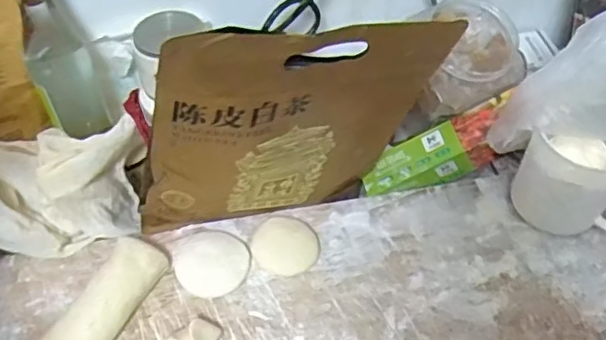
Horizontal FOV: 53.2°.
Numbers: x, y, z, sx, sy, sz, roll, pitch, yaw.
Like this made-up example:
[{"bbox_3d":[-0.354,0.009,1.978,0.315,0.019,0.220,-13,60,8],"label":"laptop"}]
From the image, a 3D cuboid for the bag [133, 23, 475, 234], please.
[{"bbox_3d":[-0.012,-0.034,0.512,0.252,0.255,0.046,-16,54,-12],"label":"bag"}]

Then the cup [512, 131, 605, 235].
[{"bbox_3d":[0.261,0.011,0.569,0.084,0.097,0.102,-22,56,-17],"label":"cup"}]

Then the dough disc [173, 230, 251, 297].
[{"bbox_3d":[-0.087,0.088,0.580,0.068,0.008,0.068,0,52,0],"label":"dough disc"}]

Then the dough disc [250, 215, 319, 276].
[{"bbox_3d":[-0.014,0.070,0.581,0.059,0.021,0.063,0,52,0],"label":"dough disc"}]

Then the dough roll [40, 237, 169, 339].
[{"bbox_3d":[-0.184,0.133,0.533,0.049,0.035,0.162,21,55,16],"label":"dough roll"}]

